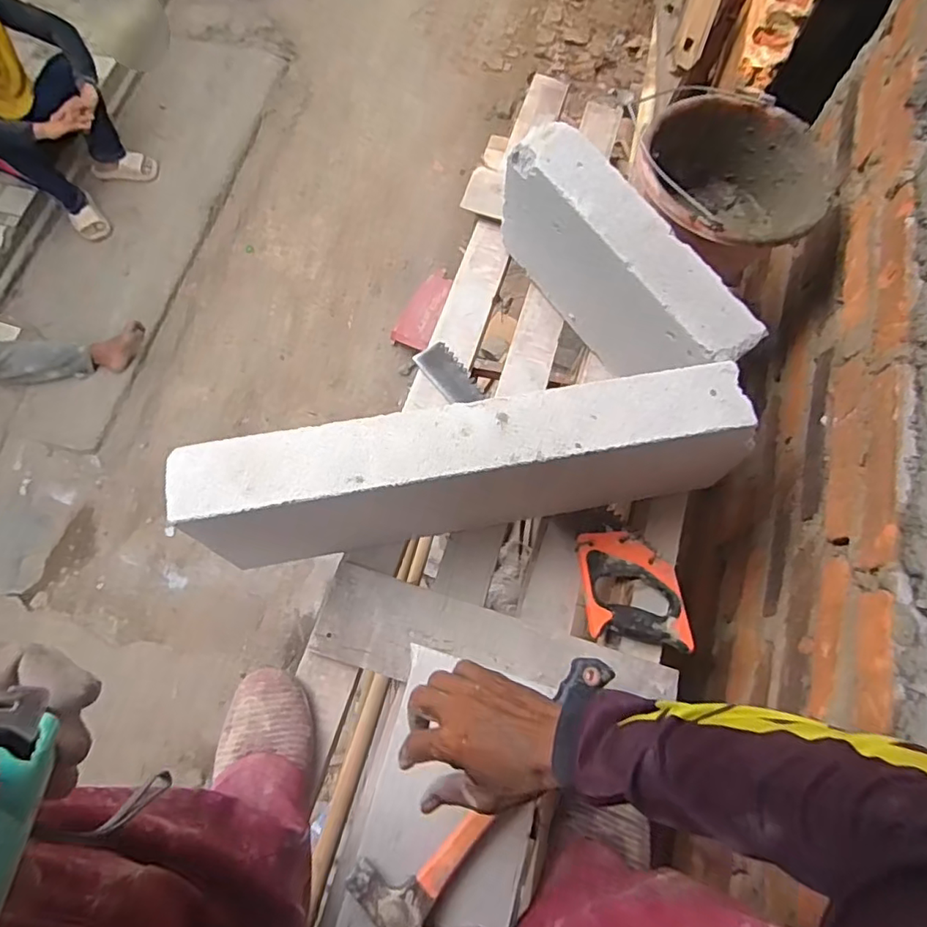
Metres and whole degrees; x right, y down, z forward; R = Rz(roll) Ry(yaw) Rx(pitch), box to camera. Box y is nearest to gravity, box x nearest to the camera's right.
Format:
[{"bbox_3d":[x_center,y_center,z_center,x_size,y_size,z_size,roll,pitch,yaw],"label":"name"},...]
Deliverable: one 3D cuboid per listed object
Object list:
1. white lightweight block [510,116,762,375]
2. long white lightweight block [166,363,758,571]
[{"bbox_3d":[0.187,-0.232,0.727,0.078,0.192,0.365,-34,74,-11],"label":"white lightweight block"},{"bbox_3d":[0.008,0.009,0.631,0.537,0.207,0.083,-11,72,-3],"label":"long white lightweight block"}]

